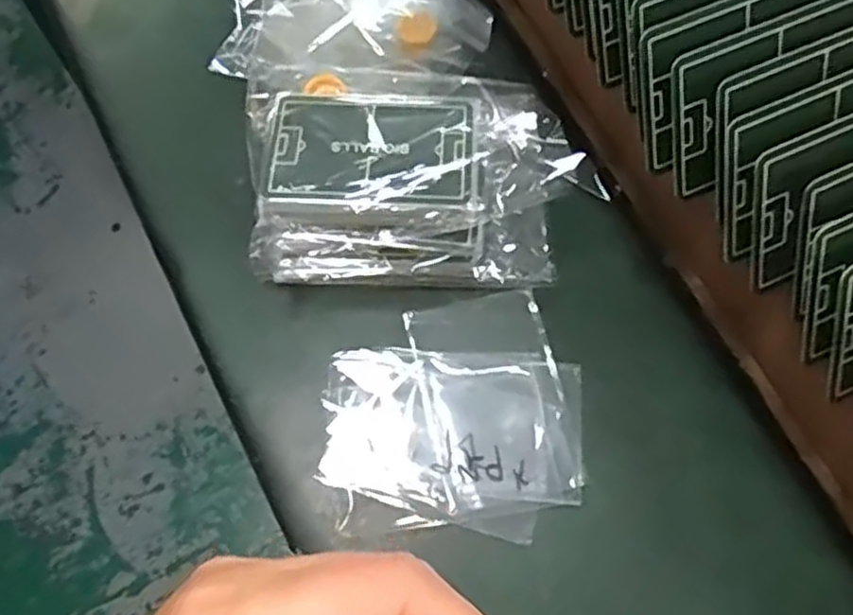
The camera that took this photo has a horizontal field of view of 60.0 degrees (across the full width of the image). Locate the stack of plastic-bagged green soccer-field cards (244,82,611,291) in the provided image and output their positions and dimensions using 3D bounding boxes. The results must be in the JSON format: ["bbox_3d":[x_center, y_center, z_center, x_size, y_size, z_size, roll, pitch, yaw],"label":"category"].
[{"bbox_3d":[-0.009,-0.050,0.320,0.132,0.045,0.077,1,67,2],"label":"stack of plastic-bagged green soccer-field cards"}]

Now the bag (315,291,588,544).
[{"bbox_3d":[0.012,0.042,0.302,0.103,0.008,0.096,2,67,2],"label":"bag"}]

